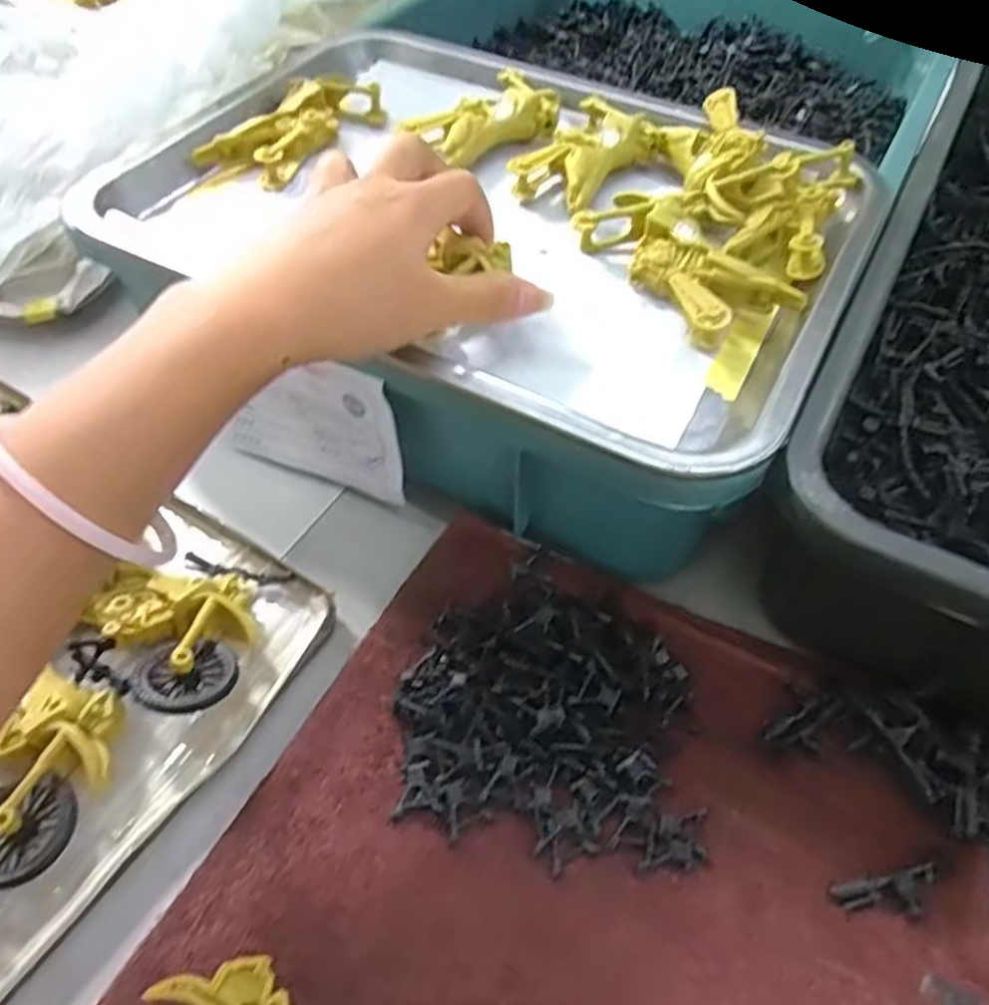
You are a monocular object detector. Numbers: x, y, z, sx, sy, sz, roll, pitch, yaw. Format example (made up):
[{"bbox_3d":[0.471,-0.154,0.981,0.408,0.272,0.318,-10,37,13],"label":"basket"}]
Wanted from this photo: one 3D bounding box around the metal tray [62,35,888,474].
[{"bbox_3d":[0.003,-0.153,0.386,0.344,0.040,0.261,25,60,16],"label":"metal tray"}]

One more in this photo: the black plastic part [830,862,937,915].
[{"bbox_3d":[0.142,0.141,0.273,0.040,0.004,0.013,-7,54,-7],"label":"black plastic part"}]

